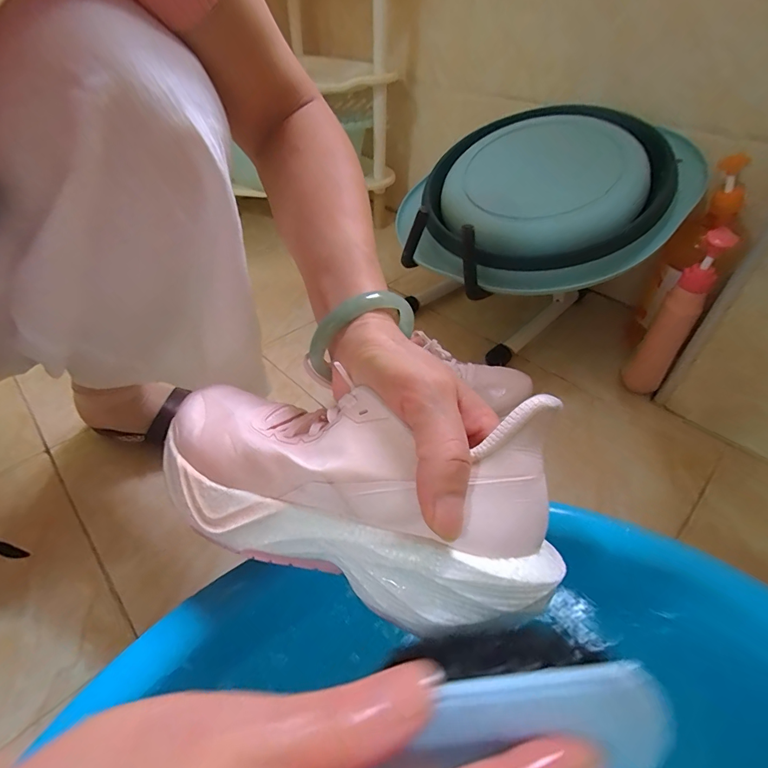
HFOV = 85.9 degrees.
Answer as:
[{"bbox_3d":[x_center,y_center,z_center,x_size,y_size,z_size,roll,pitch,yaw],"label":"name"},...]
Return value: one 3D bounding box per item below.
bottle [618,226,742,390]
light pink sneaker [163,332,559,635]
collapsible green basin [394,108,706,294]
[{"bbox_3d":[0.393,-0.088,0.555,0.045,0.227,0.065,31,53,30],"label":"bottle"},{"bbox_3d":[-0.032,0.040,0.210,0.217,0.071,0.089,6,41,26],"label":"light pink sneaker"},{"bbox_3d":[0.220,-0.275,0.603,0.379,0.101,0.353,26,74,25],"label":"collapsible green basin"}]

